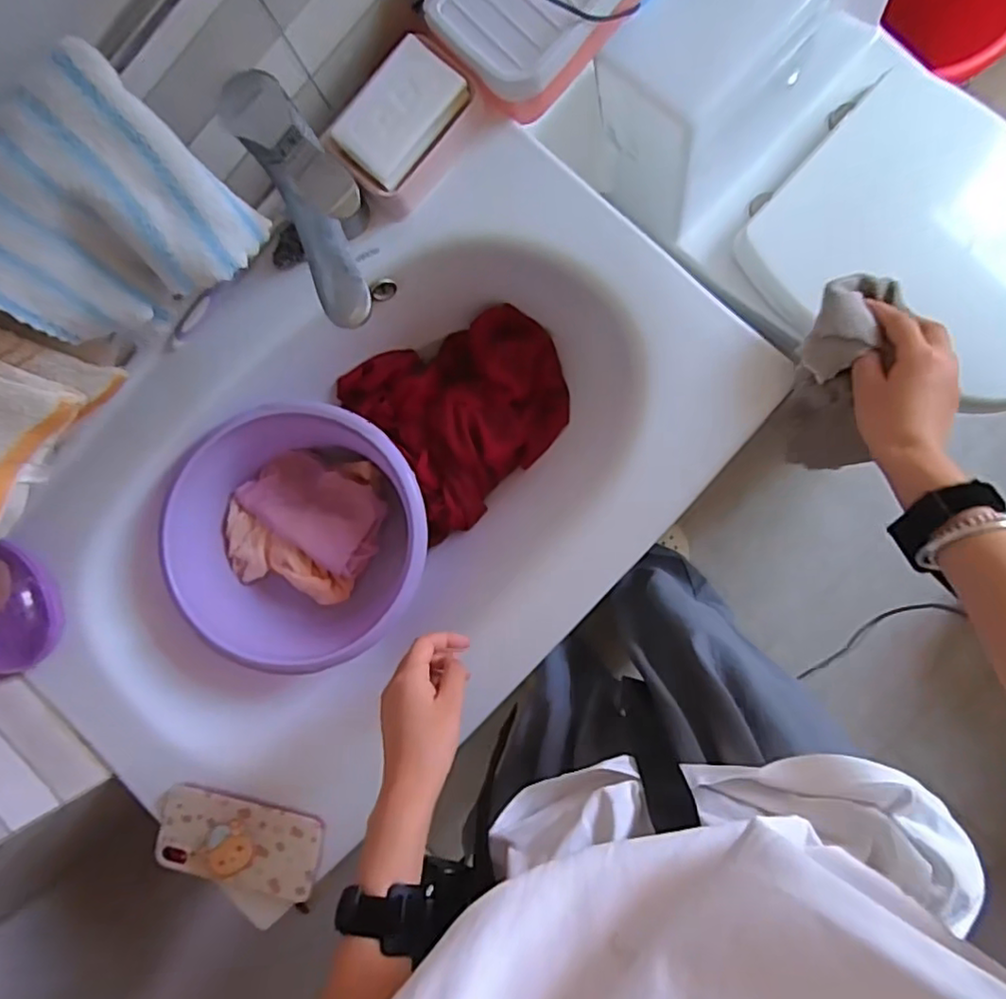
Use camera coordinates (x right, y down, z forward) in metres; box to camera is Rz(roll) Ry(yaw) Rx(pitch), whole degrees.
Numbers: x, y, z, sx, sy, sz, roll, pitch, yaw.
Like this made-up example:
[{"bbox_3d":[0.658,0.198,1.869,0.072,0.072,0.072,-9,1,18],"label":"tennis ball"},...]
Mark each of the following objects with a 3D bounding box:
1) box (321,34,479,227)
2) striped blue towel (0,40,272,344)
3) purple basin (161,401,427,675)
[{"bbox_3d":[-0.085,-0.319,0.537,0.082,0.044,0.129,43,95,5],"label":"box"},{"bbox_3d":[-0.232,-0.157,0.367,0.135,0.129,0.033,-43,56,5],"label":"striped blue towel"},{"bbox_3d":[-0.192,0.036,0.636,0.238,0.113,0.242,0,90,7],"label":"purple basin"}]

